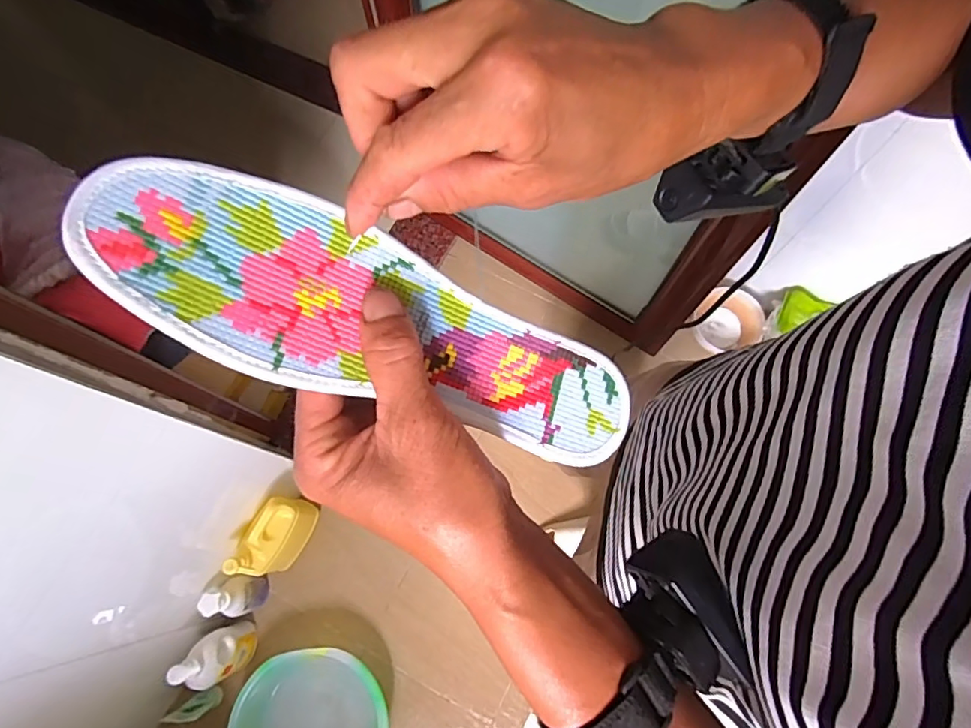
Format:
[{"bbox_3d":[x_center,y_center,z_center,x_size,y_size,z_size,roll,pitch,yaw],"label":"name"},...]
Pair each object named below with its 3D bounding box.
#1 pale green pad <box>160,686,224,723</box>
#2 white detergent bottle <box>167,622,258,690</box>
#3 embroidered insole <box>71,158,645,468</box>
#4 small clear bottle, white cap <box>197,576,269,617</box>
[{"bbox_3d":[-0.562,0.669,1.038,0.027,0.118,0.038,-32,73,19],"label":"pale green pad"},{"bbox_3d":[-0.514,0.557,1.008,0.069,0.214,0.088,-25,74,-6],"label":"white detergent bottle"},{"bbox_3d":[-0.033,-0.014,0.215,0.219,0.009,0.067,21,73,-22],"label":"embroidered insole"},{"bbox_3d":[-0.487,0.459,1.044,0.064,0.156,0.067,0,73,1],"label":"small clear bottle, white cap"}]

